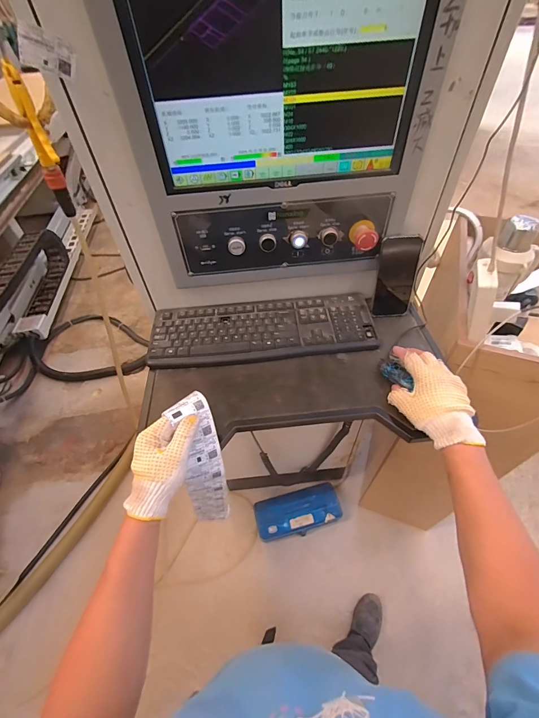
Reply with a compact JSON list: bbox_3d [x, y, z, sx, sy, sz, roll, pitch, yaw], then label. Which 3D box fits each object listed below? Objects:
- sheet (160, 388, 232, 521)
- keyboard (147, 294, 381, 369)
[{"bbox_3d":[-0.105,0.196,0.551,0.066,0.310,0.067,0,35,2],"label":"sheet"},{"bbox_3d":[-0.012,-0.060,0.657,0.431,0.019,0.148,-5,50,-1],"label":"keyboard"}]

